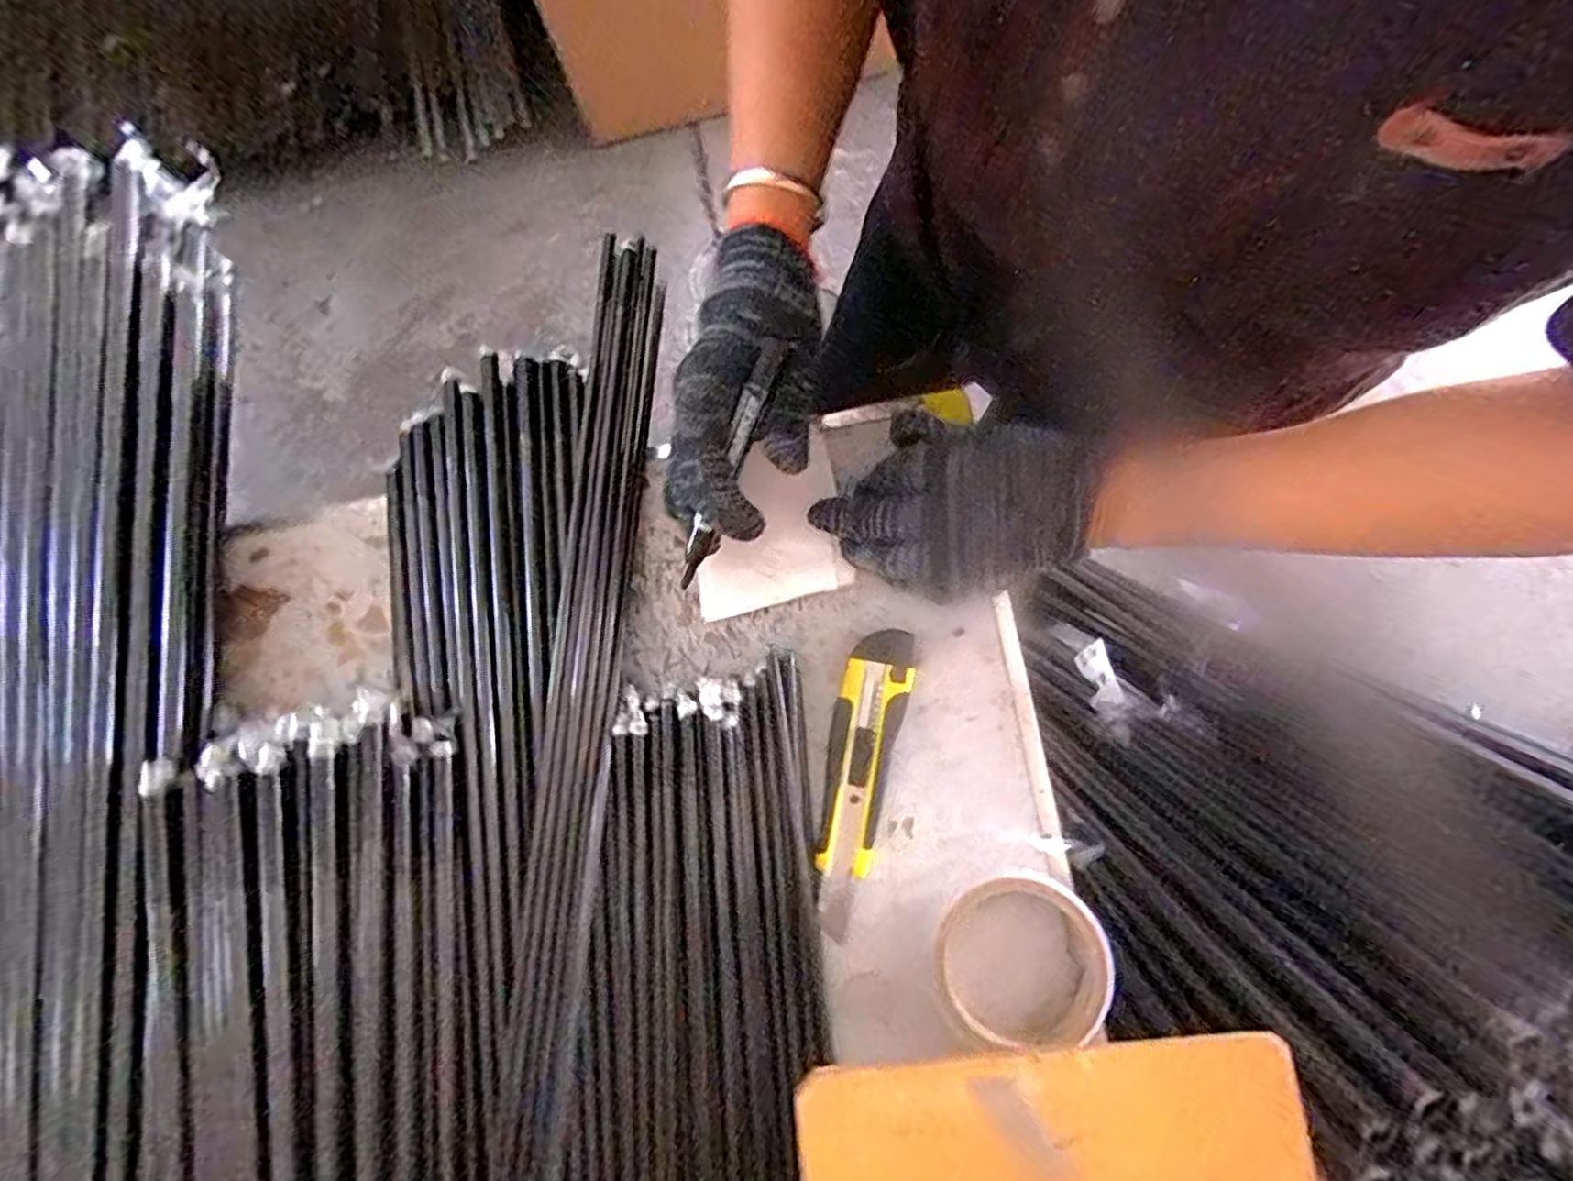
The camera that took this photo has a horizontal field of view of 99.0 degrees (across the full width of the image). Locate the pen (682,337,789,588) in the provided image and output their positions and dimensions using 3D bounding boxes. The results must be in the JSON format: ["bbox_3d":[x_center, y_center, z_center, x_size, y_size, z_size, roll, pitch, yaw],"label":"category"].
[{"bbox_3d":[-0.029,-0.059,0.340,0.014,0.011,0.127,25,108,4],"label":"pen"}]

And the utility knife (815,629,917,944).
[{"bbox_3d":[0.040,0.106,0.380,0.038,0.016,0.168,12,83,4],"label":"utility knife"}]

